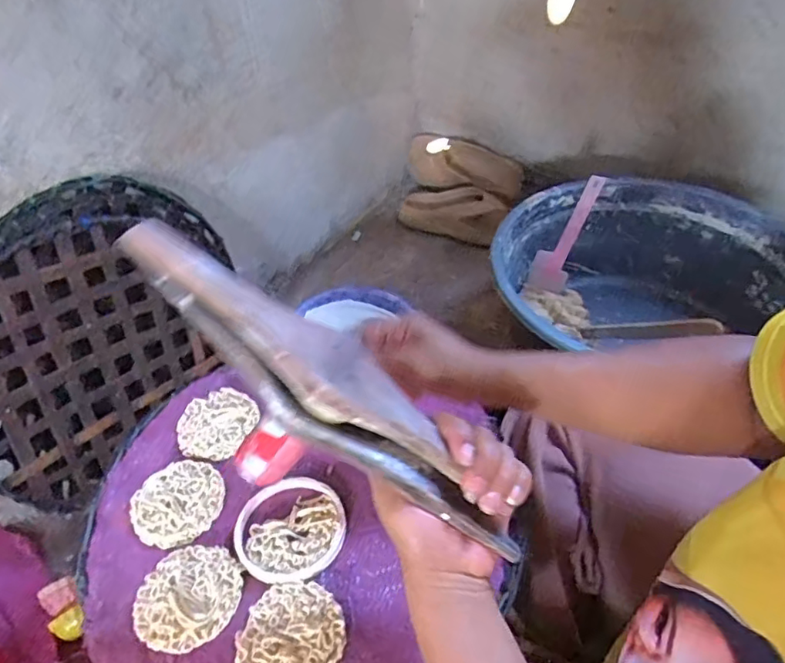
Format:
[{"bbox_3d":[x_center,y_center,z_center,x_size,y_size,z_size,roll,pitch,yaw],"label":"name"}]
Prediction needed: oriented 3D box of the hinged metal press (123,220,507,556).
[{"bbox_3d":[-0.034,0.034,0.328,0.275,0.038,0.066,40,52,-5],"label":"hinged metal press"}]

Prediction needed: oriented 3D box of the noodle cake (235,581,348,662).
[{"bbox_3d":[-0.073,0.219,0.408,0.076,0.011,0.074,-2,44,2],"label":"noodle cake"}]

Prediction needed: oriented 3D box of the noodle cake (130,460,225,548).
[{"bbox_3d":[-0.184,0.147,0.490,0.074,0.011,0.070,-2,44,2],"label":"noodle cake"}]

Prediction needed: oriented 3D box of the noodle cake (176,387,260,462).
[{"bbox_3d":[-0.171,0.087,0.546,0.074,0.013,0.072,-2,44,2],"label":"noodle cake"}]

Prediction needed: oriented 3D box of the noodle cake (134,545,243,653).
[{"bbox_3d":[-0.155,0.199,0.432,0.076,0.011,0.074,-2,44,2],"label":"noodle cake"}]

